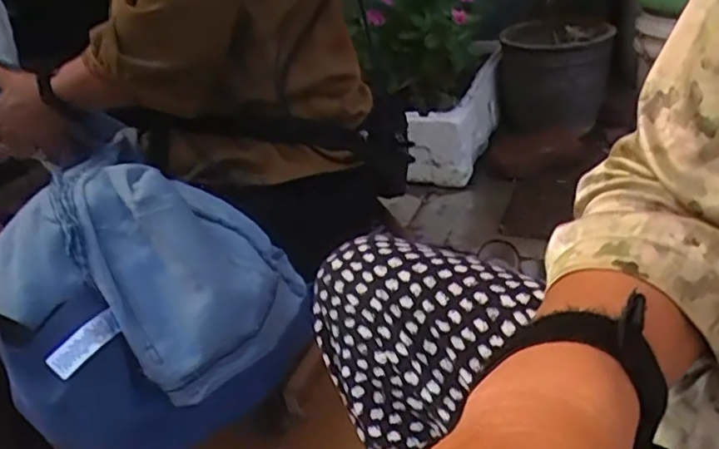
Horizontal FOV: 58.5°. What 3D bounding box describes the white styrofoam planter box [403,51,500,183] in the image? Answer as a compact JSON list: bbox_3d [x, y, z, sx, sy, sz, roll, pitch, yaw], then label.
[{"bbox_3d":[0.287,-0.284,1.608,0.110,0.193,0.468,15,47,36],"label":"white styrofoam planter box"}]

